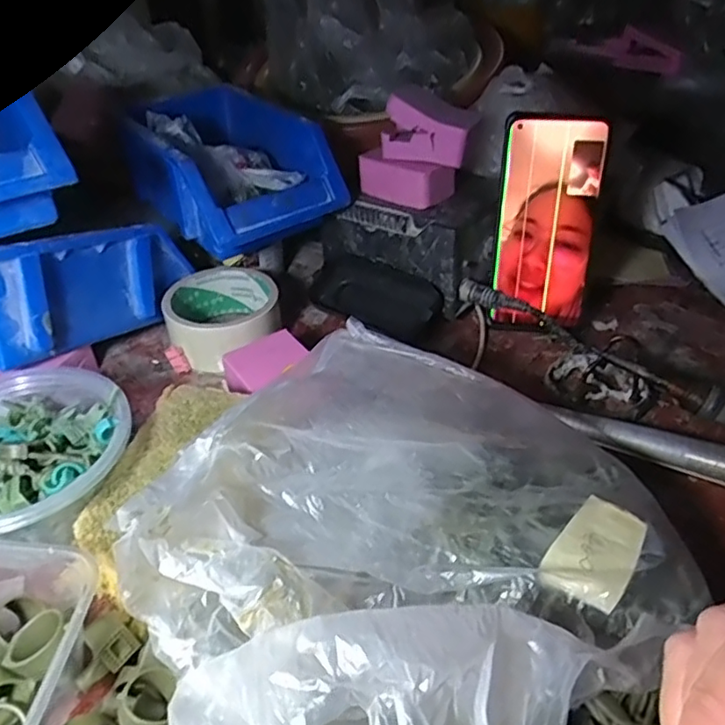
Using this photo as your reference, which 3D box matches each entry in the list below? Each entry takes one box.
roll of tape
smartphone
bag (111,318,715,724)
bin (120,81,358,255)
[{"bbox_3d":[-0.109,-0.037,0.474,0.083,0.041,0.083,0,40,0],"label":"roll of tape"},{"bbox_3d":[0.137,-0.101,0.451,0.072,0.155,0.014,4,23,9],"label":"smartphone"},{"bbox_3d":[0.017,0.078,0.265,0.204,0.085,0.235,32,50,33],"label":"bag"},{"bbox_3d":[-0.113,-0.164,0.492,0.122,0.066,0.182,-30,48,-30],"label":"bin"}]

